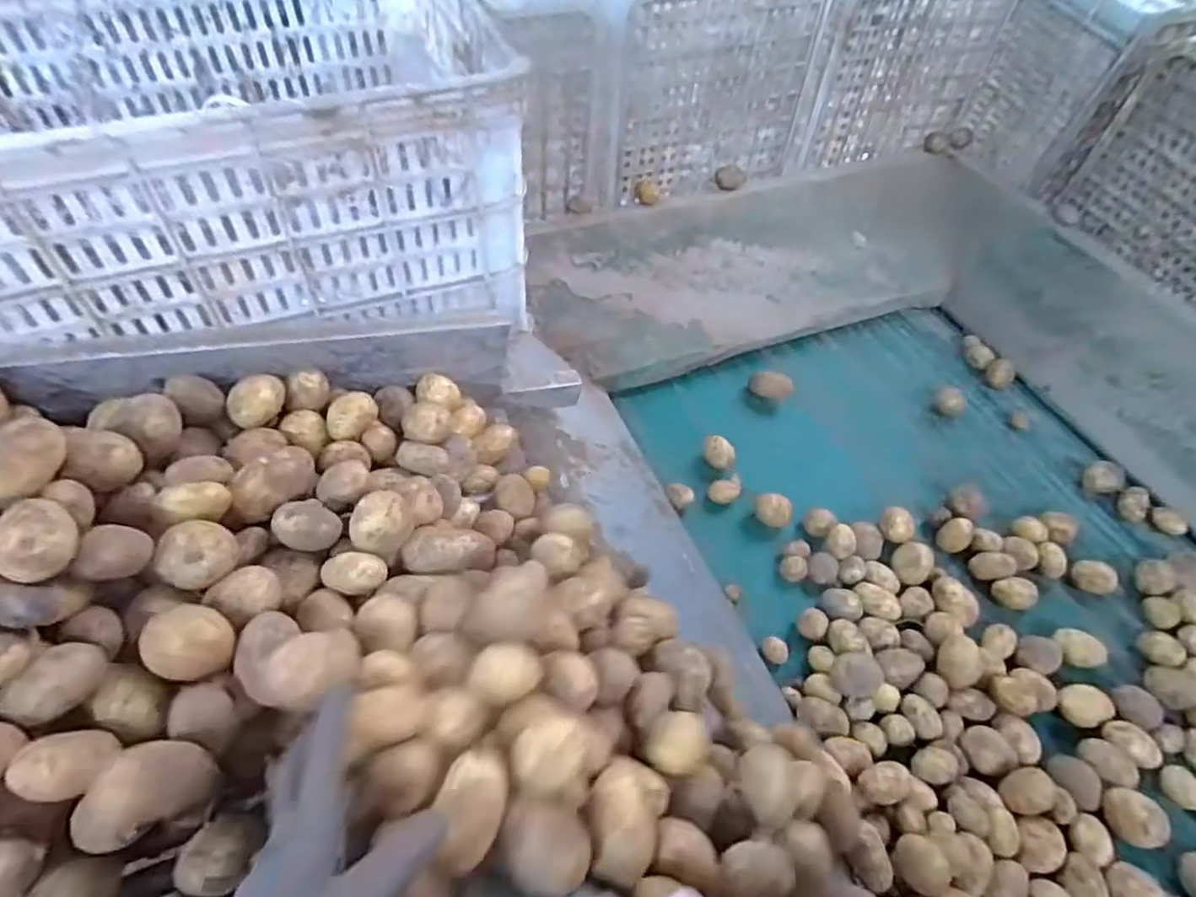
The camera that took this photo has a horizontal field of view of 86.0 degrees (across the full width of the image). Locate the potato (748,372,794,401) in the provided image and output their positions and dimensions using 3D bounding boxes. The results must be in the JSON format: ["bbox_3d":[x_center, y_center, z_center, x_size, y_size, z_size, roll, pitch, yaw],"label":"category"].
[{"bbox_3d":[0.286,-0.106,1.062,0.071,0.044,0.047,19,54,12],"label":"potato"}]

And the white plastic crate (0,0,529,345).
[{"bbox_3d":[-0.363,-0.283,0.616,0.505,0.244,0.346,-18,55,-15],"label":"white plastic crate"}]

